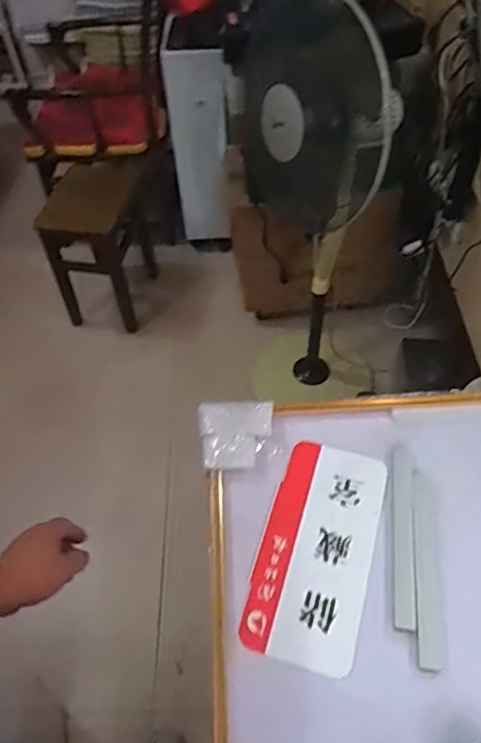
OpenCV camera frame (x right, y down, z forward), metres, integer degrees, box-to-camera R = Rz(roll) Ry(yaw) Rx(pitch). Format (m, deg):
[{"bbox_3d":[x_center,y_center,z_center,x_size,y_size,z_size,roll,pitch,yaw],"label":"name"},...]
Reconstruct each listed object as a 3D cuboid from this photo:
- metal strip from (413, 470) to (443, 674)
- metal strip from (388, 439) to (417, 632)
[{"bbox_3d":[0.236,0.244,0.722,0.027,0.004,0.250,5,53,7],"label":"metal strip"},{"bbox_3d":[0.215,0.210,0.752,0.031,0.004,0.254,5,53,7],"label":"metal strip"}]

